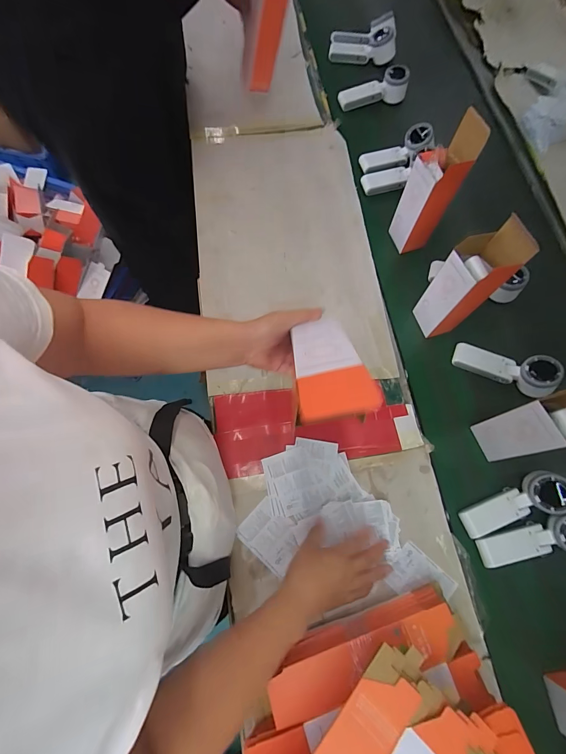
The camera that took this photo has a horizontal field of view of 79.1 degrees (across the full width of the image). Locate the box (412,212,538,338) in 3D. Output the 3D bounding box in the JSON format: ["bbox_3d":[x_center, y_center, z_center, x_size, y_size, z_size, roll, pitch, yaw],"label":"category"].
[{"bbox_3d":[0.291,-0.150,0.543,0.066,0.209,0.078,-20,72,-7],"label":"box"}]

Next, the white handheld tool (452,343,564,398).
[{"bbox_3d":[0.387,-0.015,0.608,0.159,0.054,0.056,20,71,24],"label":"white handheld tool"}]

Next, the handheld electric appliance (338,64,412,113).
[{"bbox_3d":[0.222,-0.698,0.828,0.155,0.052,0.046,-9,72,-4],"label":"handheld electric appliance"}]

